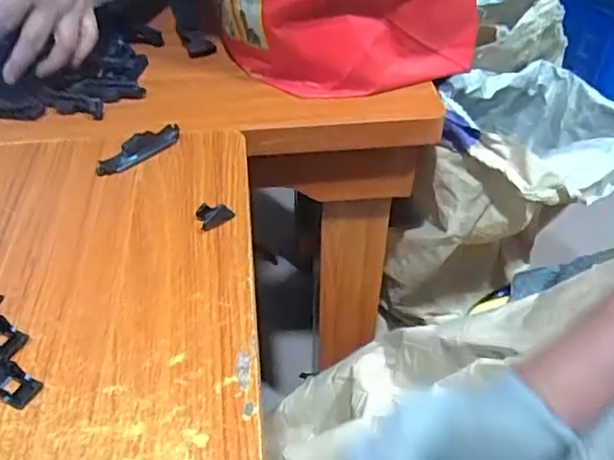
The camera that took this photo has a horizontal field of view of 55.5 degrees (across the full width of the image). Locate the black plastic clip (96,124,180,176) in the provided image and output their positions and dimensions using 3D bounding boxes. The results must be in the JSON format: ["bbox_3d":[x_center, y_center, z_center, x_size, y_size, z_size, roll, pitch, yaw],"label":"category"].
[{"bbox_3d":[-0.142,-0.069,0.503,0.079,0.019,0.024,-33,53,-30],"label":"black plastic clip"}]

